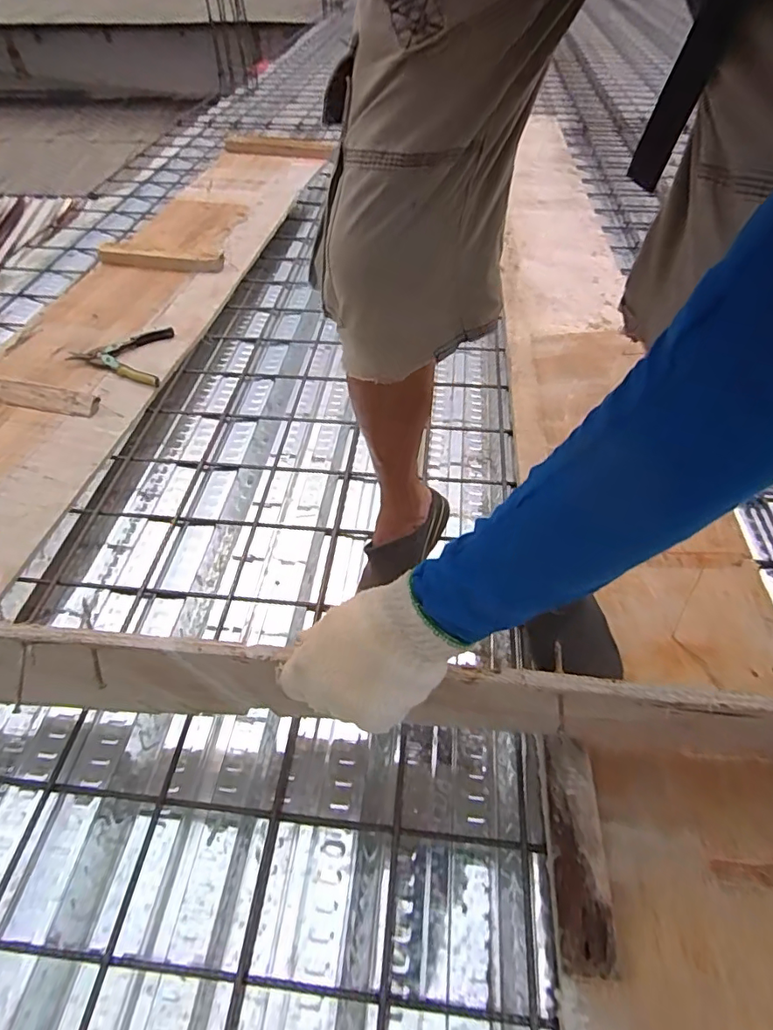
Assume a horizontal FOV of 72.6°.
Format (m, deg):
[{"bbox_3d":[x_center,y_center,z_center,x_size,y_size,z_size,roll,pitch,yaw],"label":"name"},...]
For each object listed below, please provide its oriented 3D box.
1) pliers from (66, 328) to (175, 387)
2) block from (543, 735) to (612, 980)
[{"bbox_3d":[-0.575,-0.380,1.202,0.240,0.010,0.185,19,53,15],"label":"pliers"},{"bbox_3d":[0.209,0.370,0.589,0.049,0.032,0.220,5,51,4],"label":"block"}]

